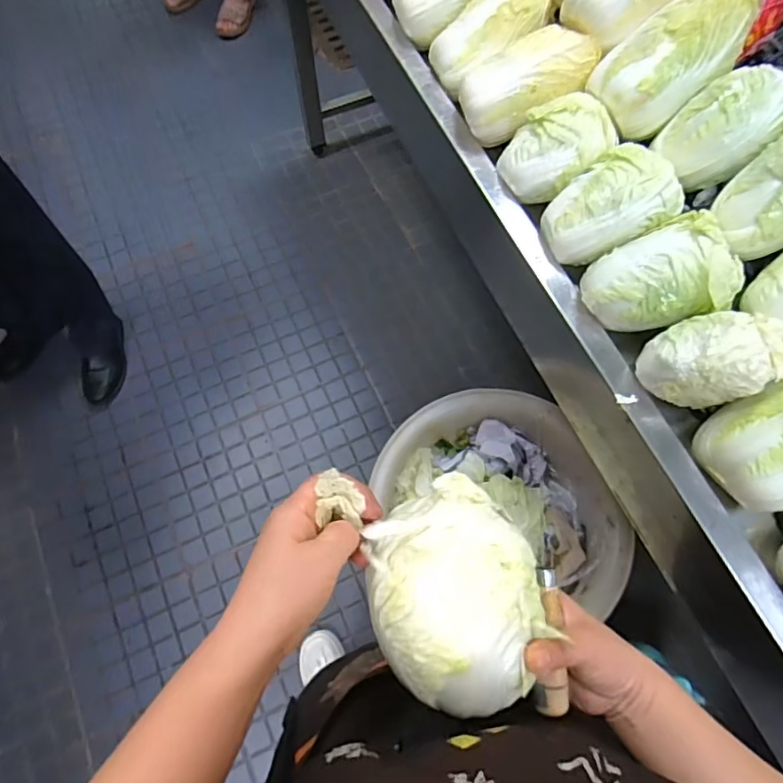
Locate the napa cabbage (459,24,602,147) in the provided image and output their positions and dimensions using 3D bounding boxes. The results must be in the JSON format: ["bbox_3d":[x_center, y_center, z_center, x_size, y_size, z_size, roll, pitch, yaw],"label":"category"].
[{"bbox_3d":[0.174,-0.403,0.687,0.153,0.098,0.097,-24,71,-10],"label":"napa cabbage"}]

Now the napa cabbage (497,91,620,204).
[{"bbox_3d":[0.213,-0.313,0.674,0.094,0.133,0.095,56,35,-1],"label":"napa cabbage"}]

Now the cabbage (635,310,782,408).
[{"bbox_3d":[0.340,-0.035,0.545,0.128,0.084,0.082,7,68,2],"label":"cabbage"}]

